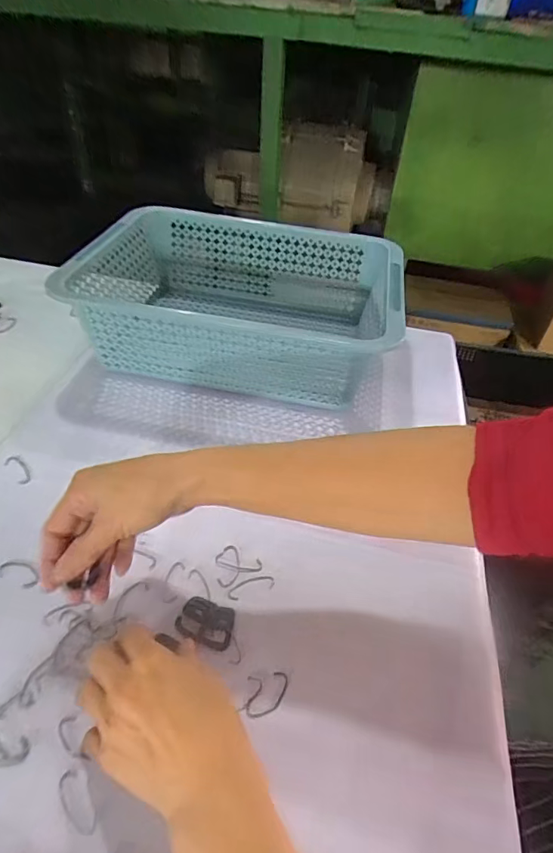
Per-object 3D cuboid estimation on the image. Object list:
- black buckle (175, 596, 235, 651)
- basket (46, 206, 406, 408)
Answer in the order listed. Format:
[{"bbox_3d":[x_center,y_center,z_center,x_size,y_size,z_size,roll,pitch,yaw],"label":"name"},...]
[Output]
[{"bbox_3d":[-0.055,0.152,0.364,0.044,0.005,0.034,17,44,11],"label":"black buckle"},{"bbox_3d":[-0.042,-0.162,0.618,0.393,0.118,0.293,5,43,-2],"label":"basket"}]

